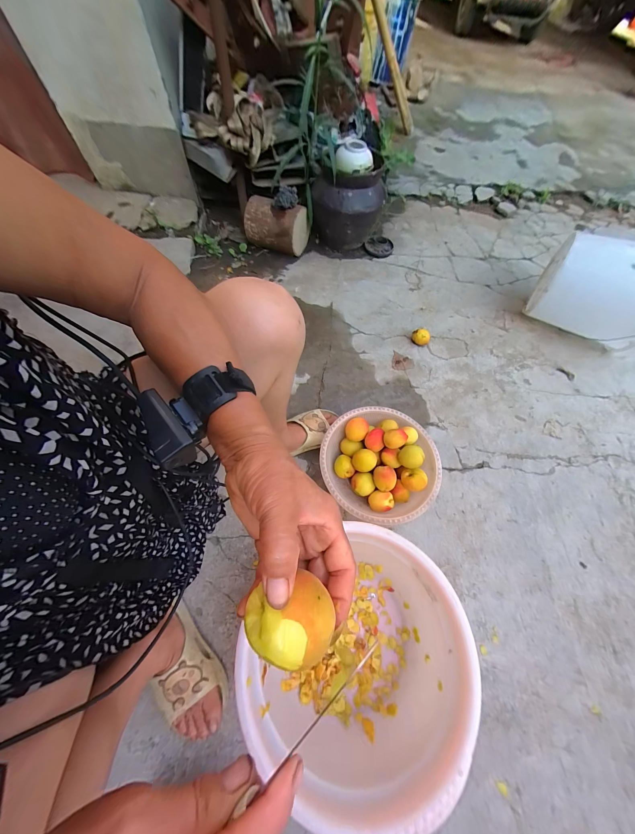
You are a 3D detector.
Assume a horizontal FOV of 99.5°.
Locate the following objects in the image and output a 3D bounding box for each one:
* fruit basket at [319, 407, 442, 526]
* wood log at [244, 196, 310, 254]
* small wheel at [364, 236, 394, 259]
[{"bbox_3d":[0.151,0.111,0.652,0.260,0.131,0.262,0,64,0],"label":"fruit basket"},{"bbox_3d":[-0.149,-0.691,0.979,0.206,0.142,0.112,21,65,6],"label":"wood log"},{"bbox_3d":[0.258,-0.717,1.129,0.115,0.028,0.114,2,64,-3],"label":"small wheel"}]

